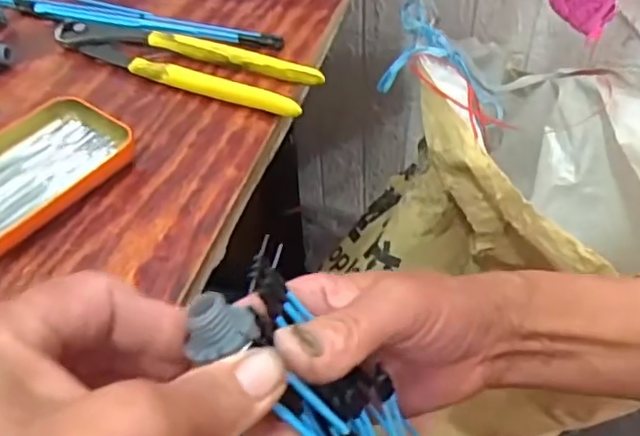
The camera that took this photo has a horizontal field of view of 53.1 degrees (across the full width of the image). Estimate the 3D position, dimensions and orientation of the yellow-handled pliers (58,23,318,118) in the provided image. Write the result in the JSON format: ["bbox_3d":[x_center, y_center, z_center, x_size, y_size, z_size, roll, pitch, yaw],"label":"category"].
[{"bbox_3d":[-0.099,-0.112,0.455,0.203,0.017,0.045,18,51,17],"label":"yellow-handled pliers"}]

